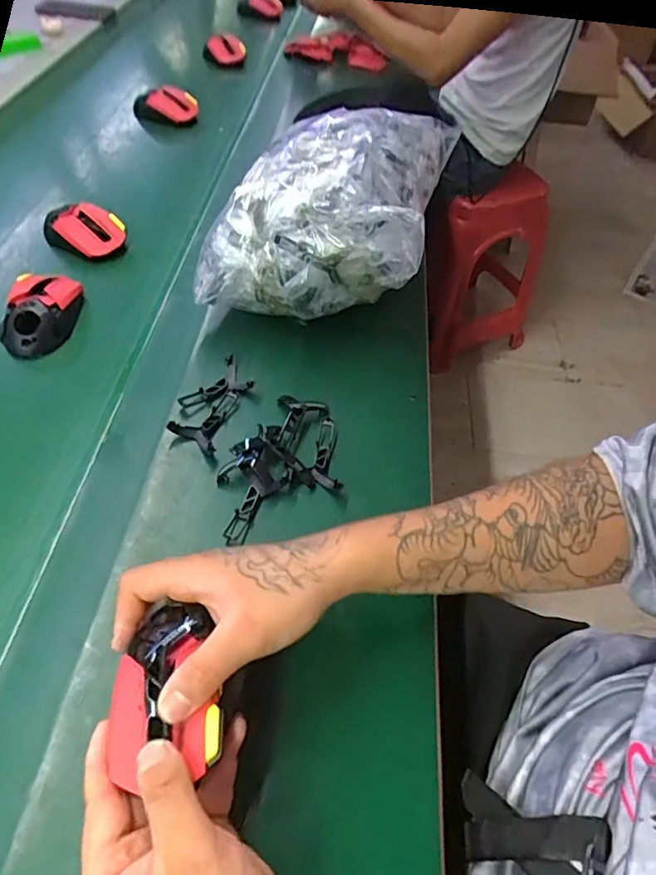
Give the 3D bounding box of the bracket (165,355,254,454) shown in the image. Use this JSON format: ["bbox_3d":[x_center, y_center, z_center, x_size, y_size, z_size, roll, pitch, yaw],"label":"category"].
[{"bbox_3d":[-0.111,-0.034,0.554,0.053,0.020,0.107,18,51,9],"label":"bracket"}]

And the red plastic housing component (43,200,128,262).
[{"bbox_3d":[-0.295,-0.251,0.702,0.096,0.040,0.064,27,53,16],"label":"red plastic housing component"}]

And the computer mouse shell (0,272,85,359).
[{"bbox_3d":[-0.302,-0.138,0.607,0.067,0.039,0.117,0,50,-6],"label":"computer mouse shell"}]

